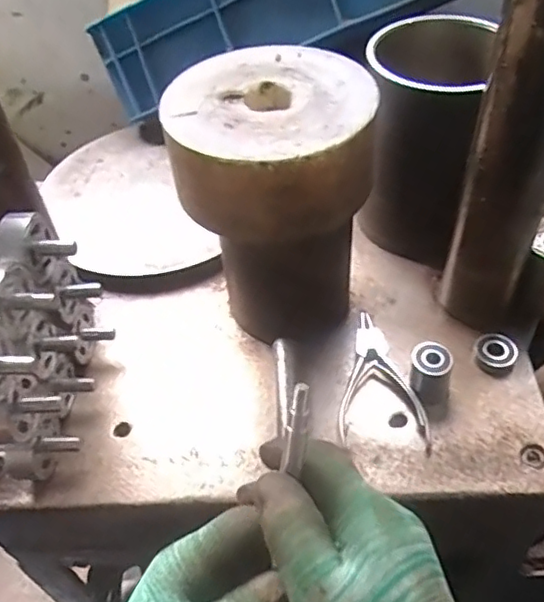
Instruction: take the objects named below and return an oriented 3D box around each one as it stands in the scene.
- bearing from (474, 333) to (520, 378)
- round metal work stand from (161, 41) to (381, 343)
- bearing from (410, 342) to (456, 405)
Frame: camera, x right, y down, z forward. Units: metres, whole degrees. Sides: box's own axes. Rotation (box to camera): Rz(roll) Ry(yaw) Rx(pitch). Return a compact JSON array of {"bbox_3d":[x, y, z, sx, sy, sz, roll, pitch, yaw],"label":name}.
[{"bbox_3d":[0.191,0.045,0.514,0.034,0.014,0.036,-2,49,3],"label":"bearing"},{"bbox_3d":[0.003,-0.065,0.488,0.139,0.218,0.138,-2,49,3],"label":"round metal work stand"},{"bbox_3d":[0.130,0.058,0.489,0.034,0.044,0.027,8,50,11],"label":"bearing"}]

